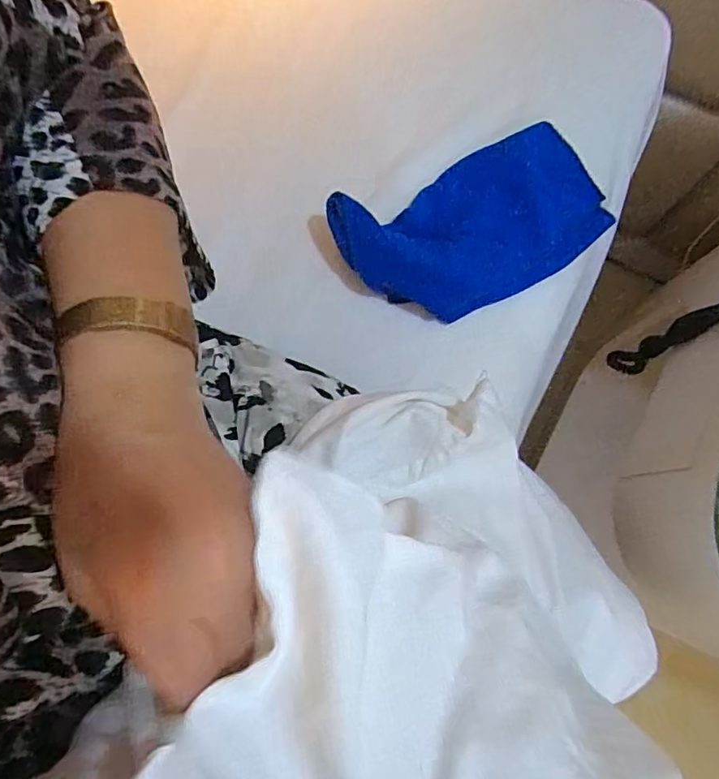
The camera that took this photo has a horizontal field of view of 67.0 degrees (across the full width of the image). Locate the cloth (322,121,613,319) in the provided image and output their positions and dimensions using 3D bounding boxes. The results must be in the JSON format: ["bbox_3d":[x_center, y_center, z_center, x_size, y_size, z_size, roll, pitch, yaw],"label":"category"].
[{"bbox_3d":[0.114,-0.155,0.511,0.253,0.060,0.128,-27,79,-7],"label":"cloth"}]

